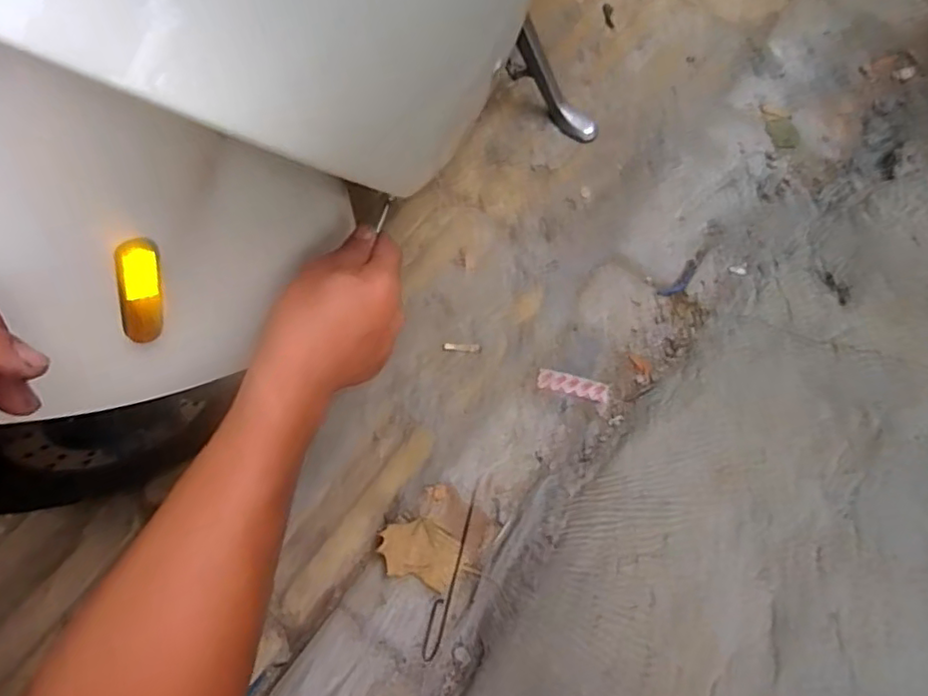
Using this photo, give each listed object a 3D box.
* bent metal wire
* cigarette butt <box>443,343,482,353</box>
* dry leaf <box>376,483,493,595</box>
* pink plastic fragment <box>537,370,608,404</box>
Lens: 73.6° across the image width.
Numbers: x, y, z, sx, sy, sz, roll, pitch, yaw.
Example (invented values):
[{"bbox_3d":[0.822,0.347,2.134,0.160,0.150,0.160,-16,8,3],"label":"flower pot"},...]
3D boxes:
[{"bbox_3d":[-0.013,0.214,0.614,0.017,0.007,0.176,14,68,4],"label":"bent metal wire"},{"bbox_3d":[-0.002,0.000,0.703,0.043,0.004,0.010,3,67,-1],"label":"cigarette butt"},{"bbox_3d":[-0.026,0.187,0.620,0.097,0.015,0.096,19,68,6],"label":"dry leaf"},{"bbox_3d":[0.122,0.042,0.692,0.079,0.004,0.022,13,68,3],"label":"pink plastic fragment"}]

